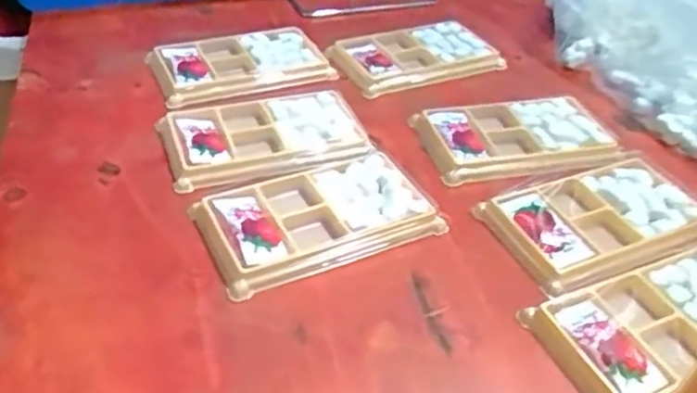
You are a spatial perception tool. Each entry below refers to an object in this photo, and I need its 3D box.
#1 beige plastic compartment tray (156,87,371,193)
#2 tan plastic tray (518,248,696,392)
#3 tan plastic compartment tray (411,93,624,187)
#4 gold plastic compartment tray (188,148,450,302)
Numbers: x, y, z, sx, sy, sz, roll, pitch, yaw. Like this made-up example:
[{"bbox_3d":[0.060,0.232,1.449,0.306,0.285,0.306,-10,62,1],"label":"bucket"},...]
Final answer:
[{"bbox_3d":[-0.062,-0.045,0.457,0.131,0.014,0.092,-13,43,-20],"label":"beige plastic compartment tray"},{"bbox_3d":[0.171,0.067,0.348,0.135,0.013,0.075,-15,44,-22],"label":"tan plastic tray"},{"bbox_3d":[0.123,-0.045,0.472,0.137,0.008,0.089,-8,42,-14],"label":"tan plastic compartment tray"},{"bbox_3d":[-0.019,0.010,0.397,0.135,0.014,0.082,-16,44,-23],"label":"gold plastic compartment tray"}]

